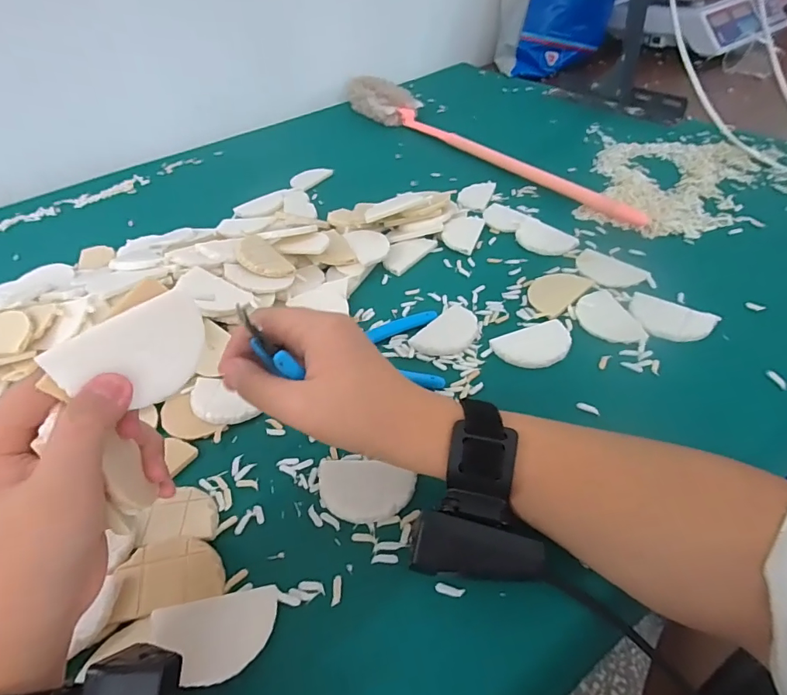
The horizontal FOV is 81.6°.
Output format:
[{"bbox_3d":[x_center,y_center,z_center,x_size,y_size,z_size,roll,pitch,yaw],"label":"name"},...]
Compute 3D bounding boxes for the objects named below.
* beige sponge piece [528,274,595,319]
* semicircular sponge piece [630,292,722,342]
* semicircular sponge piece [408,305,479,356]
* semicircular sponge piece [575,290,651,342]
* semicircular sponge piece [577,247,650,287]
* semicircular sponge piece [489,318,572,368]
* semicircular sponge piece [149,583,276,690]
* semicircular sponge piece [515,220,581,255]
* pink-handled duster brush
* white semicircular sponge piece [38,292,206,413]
[{"bbox_3d":[0.158,-0.057,0.446,0.068,0.004,0.047,-33,49,-24],"label":"beige sponge piece"},{"bbox_3d":[0.244,-0.026,0.401,0.067,0.008,0.044,22,51,27],"label":"semicircular sponge piece"},{"bbox_3d":[0.053,-0.015,0.422,0.046,0.007,0.069,30,55,33],"label":"semicircular sponge piece"},{"bbox_3d":[0.192,-0.028,0.412,0.042,0.005,0.072,-12,44,-4],"label":"semicircular sponge piece"},{"bbox_3d":[0.216,-0.081,0.462,0.045,0.004,0.067,-26,47,-18],"label":"semicircular sponge piece"},{"bbox_3d":[0.124,-0.002,0.401,0.069,0.004,0.047,-13,44,-6],"label":"semicircular sponge piece"},{"bbox_3d":[-0.098,0.160,0.253,0.064,0.012,0.043,-14,44,-7],"label":"semicircular sponge piece"},{"bbox_3d":[0.168,-0.123,0.513,0.041,0.011,0.070,-35,50,-25],"label":"semicircular sponge piece"},{"bbox_3d":[0.112,-0.336,0.704,0.060,0.059,0.647,-29,48,-21],"label":"pink-handled duster brush"},{"bbox_3d":[-0.120,0.005,0.219,0.004,0.044,0.067,-3,30,49],"label":"white semicircular sponge piece"}]

